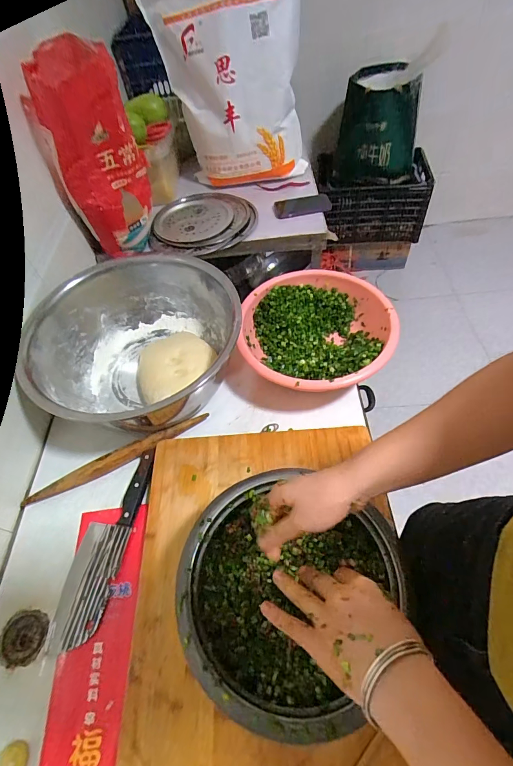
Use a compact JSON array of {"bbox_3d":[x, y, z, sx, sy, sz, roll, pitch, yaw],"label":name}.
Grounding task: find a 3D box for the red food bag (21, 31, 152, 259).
[{"bbox_3d":[-0.352,-0.496,0.827,0.191,0.375,0.119,-19,53,-8],"label":"red food bag"}]

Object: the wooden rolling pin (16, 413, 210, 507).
[{"bbox_3d":[-0.242,0.132,0.645,0.332,0.024,0.025,-24,59,-11],"label":"wooden rolling pin"}]

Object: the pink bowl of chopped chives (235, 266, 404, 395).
[{"bbox_3d":[0.112,-0.092,0.713,0.273,0.105,0.280,-2,57,3],"label":"pink bowl of chopped chives"}]

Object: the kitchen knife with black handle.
[{"bbox_3d":[-0.239,0.246,0.576,0.078,0.019,0.289,6,58,9],"label":"kitchen knife with black handle"}]

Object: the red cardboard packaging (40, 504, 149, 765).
[{"bbox_3d":[-0.219,0.374,0.490,0.103,0.013,0.396,-5,57,1],"label":"red cardboard packaging"}]

